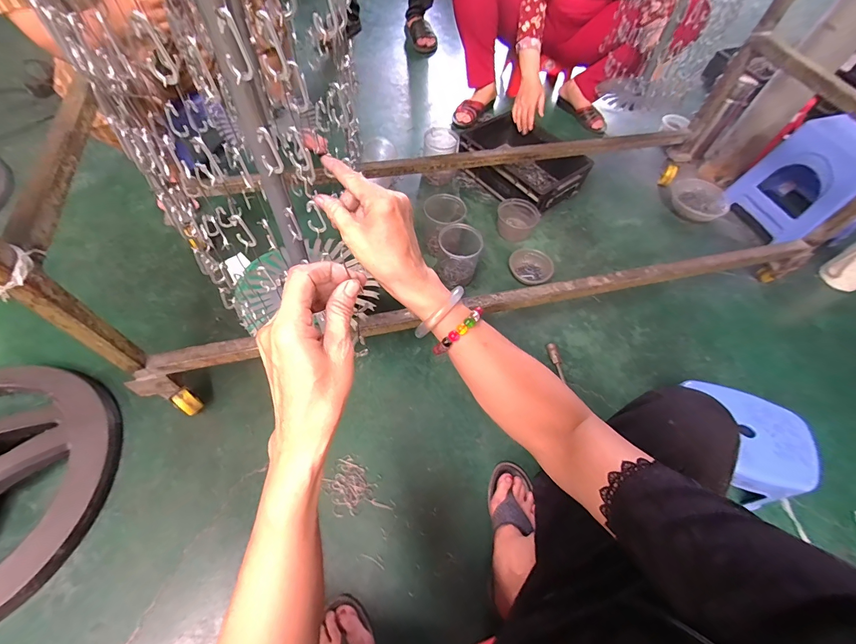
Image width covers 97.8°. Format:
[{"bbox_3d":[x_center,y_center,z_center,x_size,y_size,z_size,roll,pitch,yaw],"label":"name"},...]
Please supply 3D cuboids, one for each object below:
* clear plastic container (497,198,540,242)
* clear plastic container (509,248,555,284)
[{"bbox_3d":[0.253,-0.300,1.088,0.121,0.054,0.122,31,61,15],"label":"clear plastic container"},{"bbox_3d":[0.270,-0.138,0.974,0.097,0.057,0.106,2,58,-3],"label":"clear plastic container"}]

